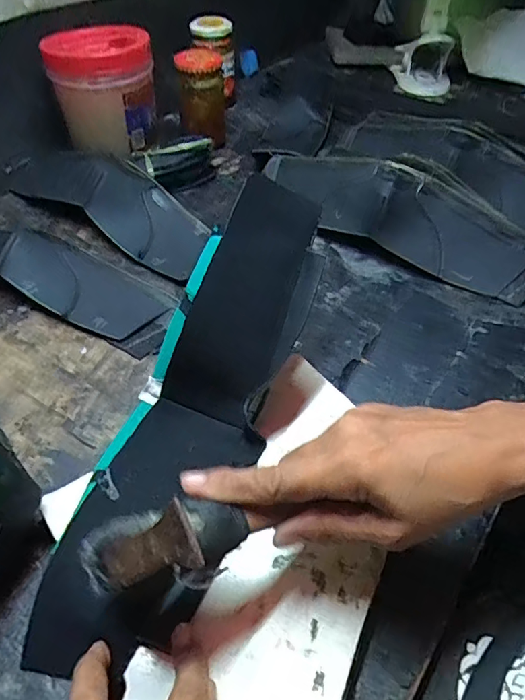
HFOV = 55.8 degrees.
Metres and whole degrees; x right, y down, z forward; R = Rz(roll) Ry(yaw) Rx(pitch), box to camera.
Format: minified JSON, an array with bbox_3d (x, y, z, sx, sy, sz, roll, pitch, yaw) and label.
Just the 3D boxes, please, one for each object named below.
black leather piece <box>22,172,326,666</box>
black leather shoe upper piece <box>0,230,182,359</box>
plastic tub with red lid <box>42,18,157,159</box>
[{"bbox_3d":[-0.041,0.040,0.330,0.092,0.060,0.331,20,73,16],"label":"black leather piece"},{"bbox_3d":[-0.234,-0.085,0.490,0.327,0.038,0.083,19,51,15],"label":"black leather shoe upper piece"},{"bbox_3d":[-0.186,-0.310,0.597,0.117,0.111,0.116,-10,50,-10],"label":"plastic tub with red lid"}]

